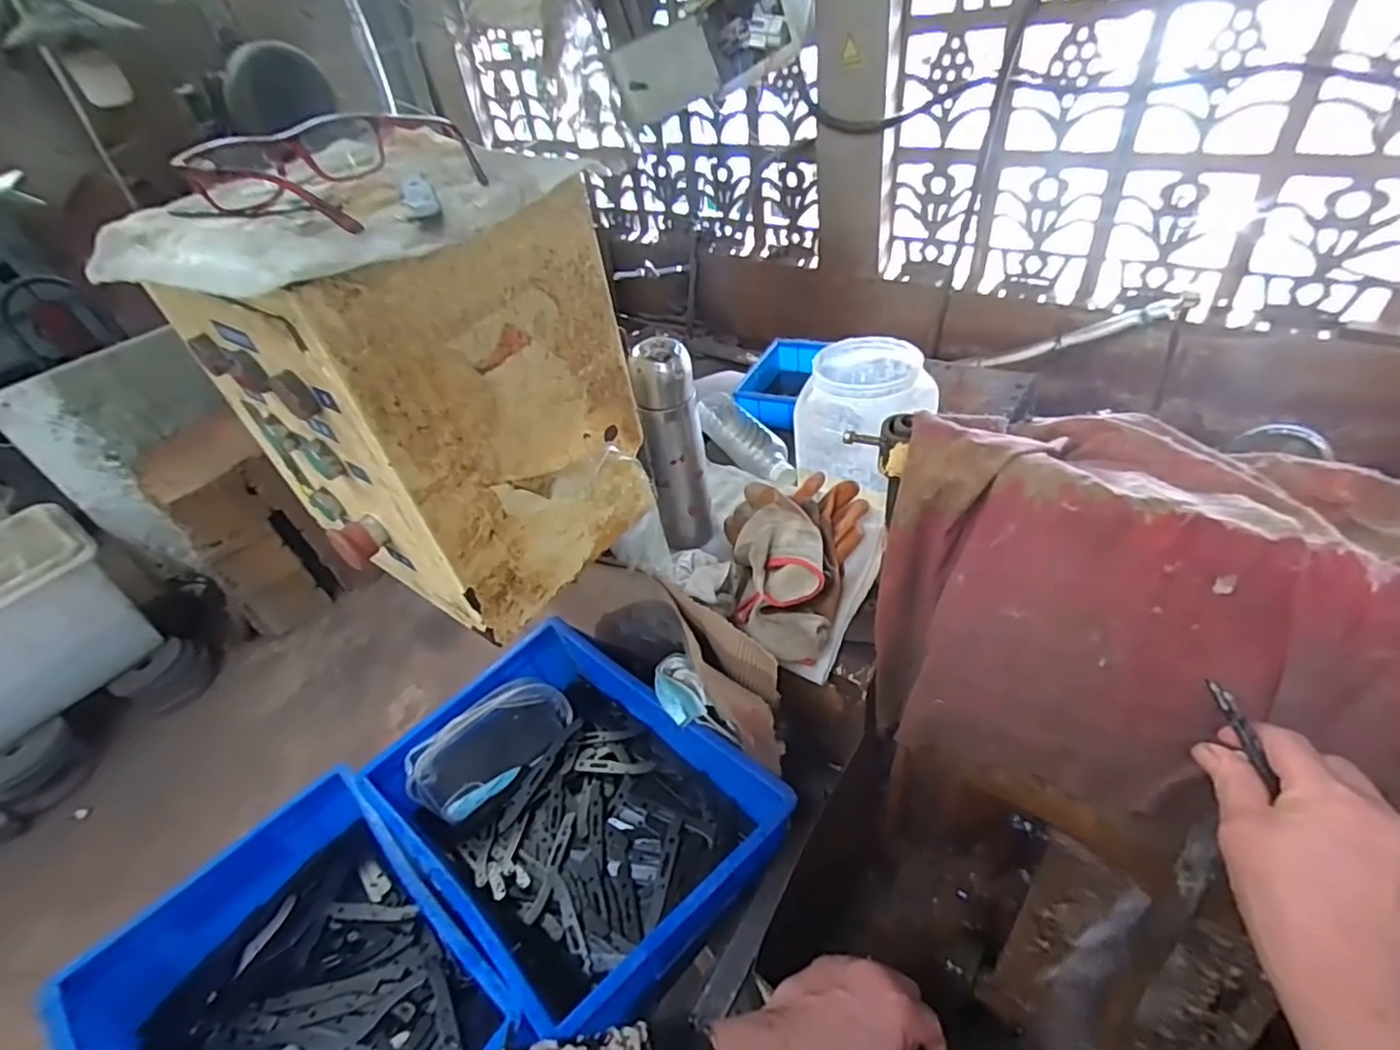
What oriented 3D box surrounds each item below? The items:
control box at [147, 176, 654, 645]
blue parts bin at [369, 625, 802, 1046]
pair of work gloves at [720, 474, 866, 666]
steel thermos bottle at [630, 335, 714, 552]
[{"bbox_3d":[-0.200,-0.095,0.493,0.236,0.264,0.208,24,50,29],"label":"control box"},{"bbox_3d":[-0.144,0.313,0.716,0.407,0.118,0.294,28,53,32],"label":"blue parts bin"},{"bbox_3d":[0.098,0.031,0.642,0.142,0.066,0.213,-3,42,5],"label":"pair of work gloves"},{"bbox_3d":[-0.025,-0.075,0.678,0.060,0.238,0.055,-5,42,2],"label":"steel thermos bottle"}]

